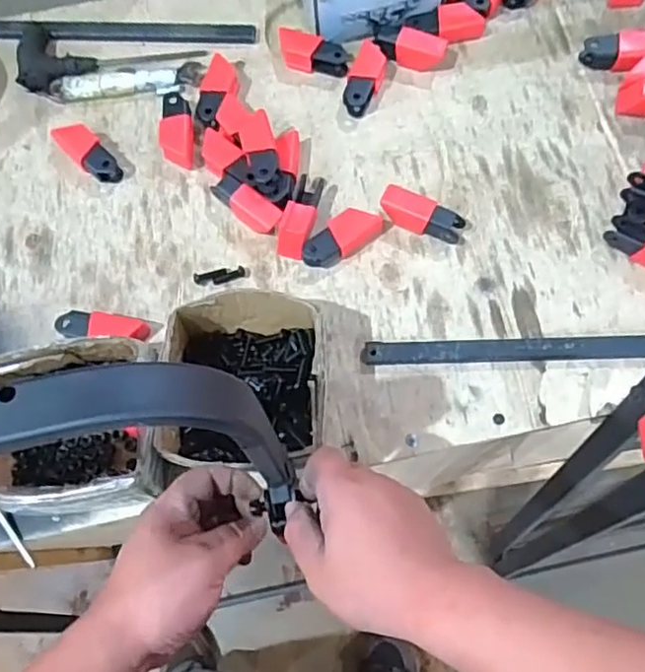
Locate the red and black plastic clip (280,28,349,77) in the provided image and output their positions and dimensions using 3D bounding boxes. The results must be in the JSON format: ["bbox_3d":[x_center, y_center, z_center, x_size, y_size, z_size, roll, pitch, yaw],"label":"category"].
[{"bbox_3d":[-0.011,-0.317,0.726,0.081,0.021,0.036,16,72,8],"label":"red and black plastic clip"}]

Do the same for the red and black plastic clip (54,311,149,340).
[{"bbox_3d":[-0.215,-0.008,0.629,0.086,0.038,0.032,7,71,5],"label":"red and black plastic clip"}]

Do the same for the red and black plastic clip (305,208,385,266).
[{"bbox_3d":[0.020,-0.101,0.656,0.088,0.026,0.034,-40,74,-11],"label":"red and black plastic clip"}]

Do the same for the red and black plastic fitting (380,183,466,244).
[{"bbox_3d":[0.101,-0.121,0.657,0.083,0.034,0.027,26,74,11],"label":"red and black plastic fitting"}]

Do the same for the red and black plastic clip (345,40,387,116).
[{"bbox_3d":[0.049,-0.290,0.720,0.037,0.029,0.087,11,71,6],"label":"red and black plastic clip"}]

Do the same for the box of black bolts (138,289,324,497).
[{"bbox_3d":[-0.064,0.047,0.578,0.140,0.083,0.161,3,71,4],"label":"box of black bolts"}]

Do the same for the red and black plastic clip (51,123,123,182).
[{"bbox_3d":[-0.253,-0.199,0.698,0.034,0.027,0.082,-43,74,-12],"label":"red and black plastic clip"}]

